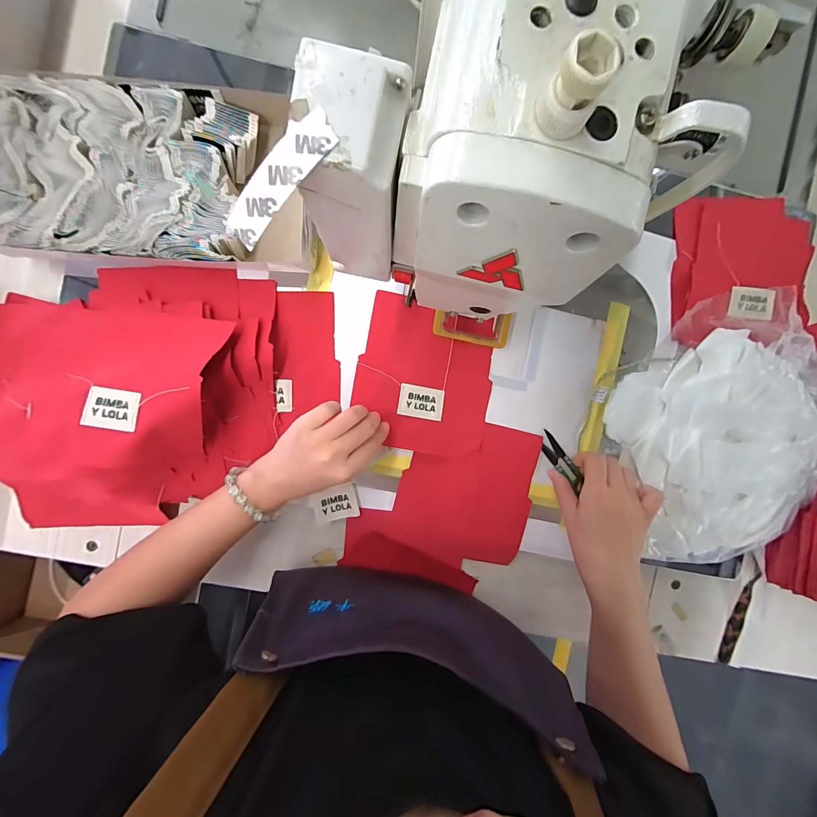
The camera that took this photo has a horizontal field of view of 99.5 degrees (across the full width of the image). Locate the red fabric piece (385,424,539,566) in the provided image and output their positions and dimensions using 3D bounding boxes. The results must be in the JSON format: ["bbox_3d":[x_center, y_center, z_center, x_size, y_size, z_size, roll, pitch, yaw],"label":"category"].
[{"bbox_3d":[0.066,0.095,0.401,0.148,0.024,0.158,13,90,-5],"label":"red fabric piece"}]

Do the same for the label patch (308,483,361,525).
[{"bbox_3d":[-0.081,0.107,0.382,0.051,0.005,0.034,-12,90,-6],"label":"label patch"}]

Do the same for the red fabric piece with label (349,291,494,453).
[{"bbox_3d":[0.020,-0.033,0.378,0.147,0.017,0.158,11,89,-7],"label":"red fabric piece with label"}]

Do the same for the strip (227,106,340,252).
[{"bbox_3d":[-0.053,-0.092,0.139,0.058,0.007,0.016,-42,90,15],"label":"strip"}]

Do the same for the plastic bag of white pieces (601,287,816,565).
[{"bbox_3d":[0.336,0.026,0.368,0.224,0.071,0.288,-11,92,-5],"label":"plastic bag of white pieces"}]

